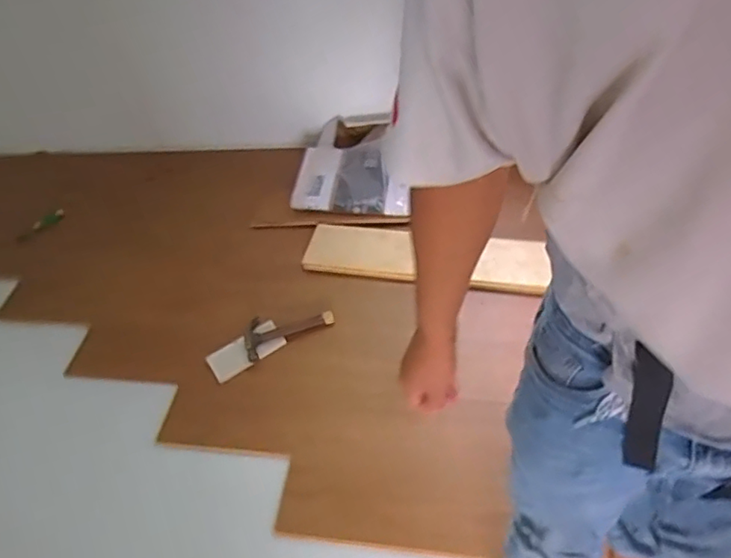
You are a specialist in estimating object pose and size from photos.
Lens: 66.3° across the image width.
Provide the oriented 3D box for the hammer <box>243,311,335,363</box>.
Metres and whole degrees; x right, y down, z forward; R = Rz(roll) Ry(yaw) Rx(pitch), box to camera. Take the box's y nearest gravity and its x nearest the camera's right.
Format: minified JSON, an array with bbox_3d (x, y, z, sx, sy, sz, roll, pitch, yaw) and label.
[{"bbox_3d":[-0.249,0.147,1.749,0.286,0.034,0.132,-26,50,-12],"label":"hammer"}]

